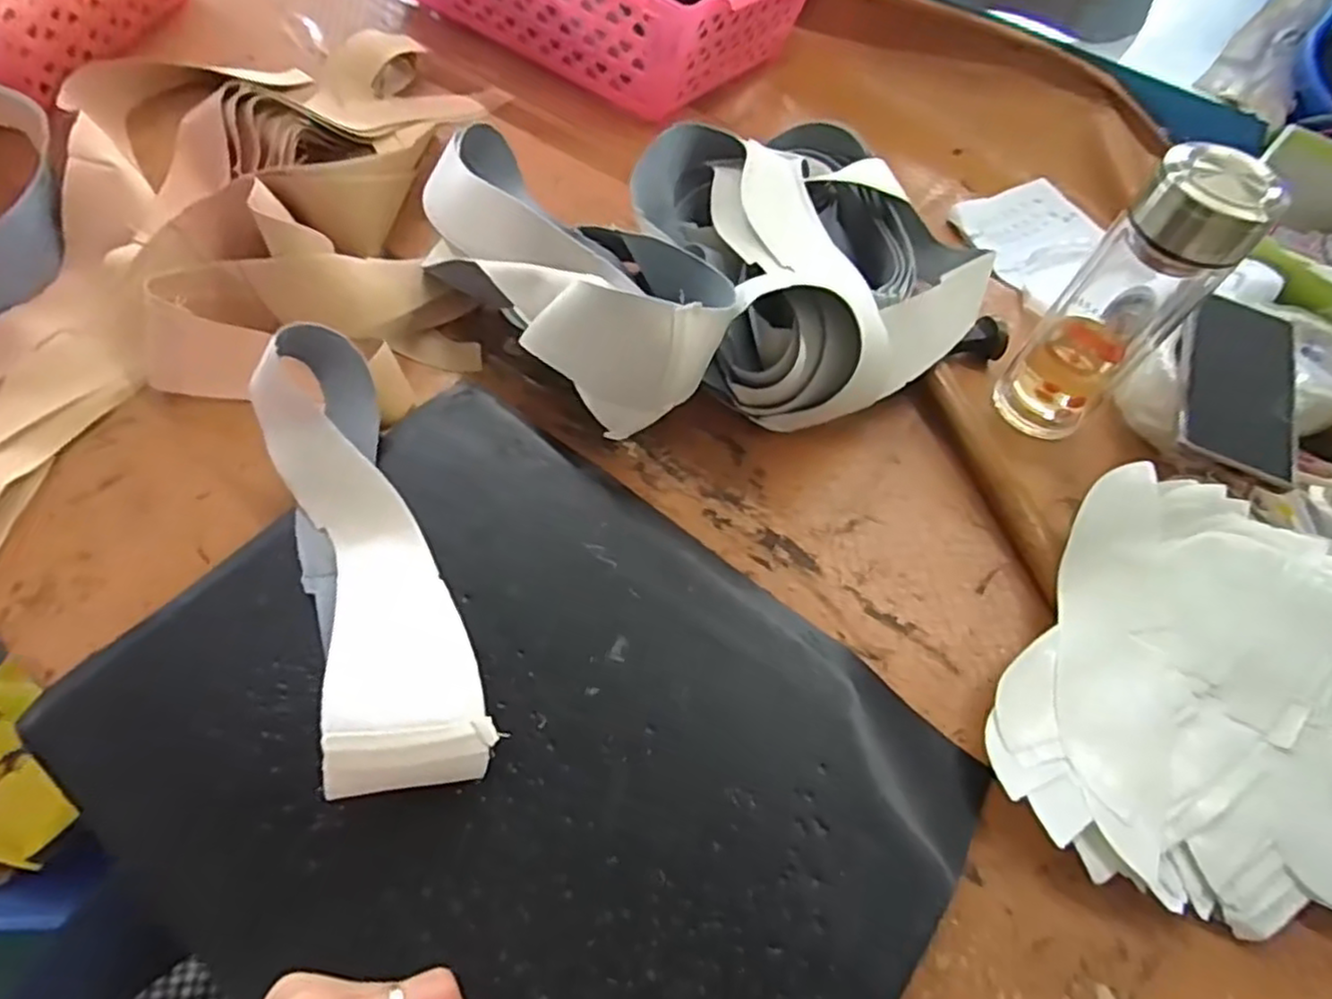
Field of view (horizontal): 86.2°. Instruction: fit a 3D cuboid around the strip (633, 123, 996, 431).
[{"bbox_3d":[0.104,-0.193,0.554,0.238,0.102,0.269,-27,65,-18],"label":"strip"}]

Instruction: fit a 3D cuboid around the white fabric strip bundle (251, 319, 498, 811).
[{"bbox_3d":[-0.172,0.022,0.394,0.074,0.061,0.283,-21,63,-17],"label":"white fabric strip bundle"}]

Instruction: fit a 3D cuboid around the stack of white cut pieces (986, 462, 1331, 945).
[{"bbox_3d":[0.327,0.115,0.412,0.226,0.042,0.253,30,61,12],"label":"stack of white cut pieces"}]

